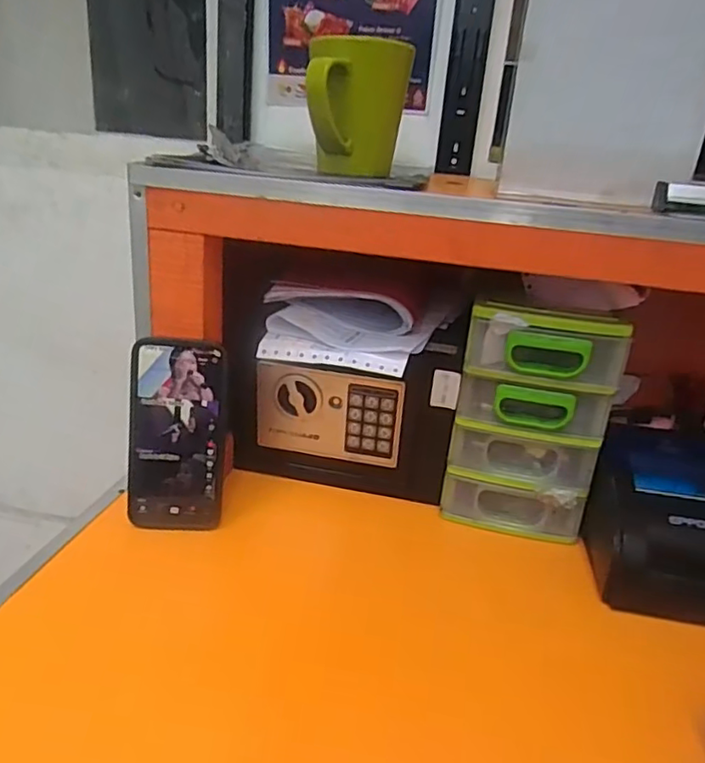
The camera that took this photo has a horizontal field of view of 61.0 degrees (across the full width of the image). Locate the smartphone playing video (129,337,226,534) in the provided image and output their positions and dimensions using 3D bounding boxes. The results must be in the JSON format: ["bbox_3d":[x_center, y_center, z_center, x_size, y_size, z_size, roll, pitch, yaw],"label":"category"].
[{"bbox_3d":[-0.158,0.049,0.539,0.082,0.170,0.006,4,7,-6],"label":"smartphone playing video"}]

